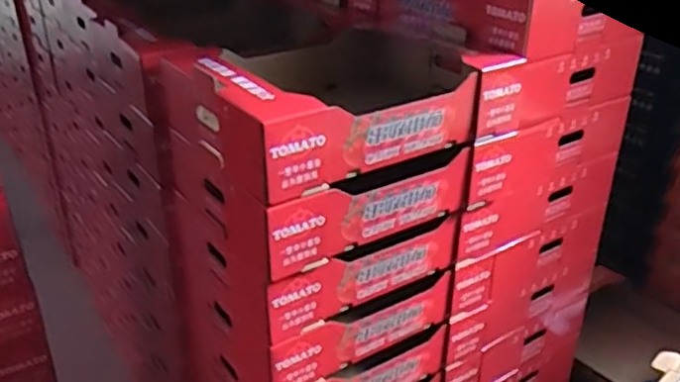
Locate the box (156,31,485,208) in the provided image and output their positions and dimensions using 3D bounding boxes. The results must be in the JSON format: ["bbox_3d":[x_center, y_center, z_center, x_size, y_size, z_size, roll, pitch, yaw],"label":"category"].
[{"bbox_3d":[-0.005,-0.132,0.937,0.397,0.127,0.315,-18,33,-30],"label":"box"}]

